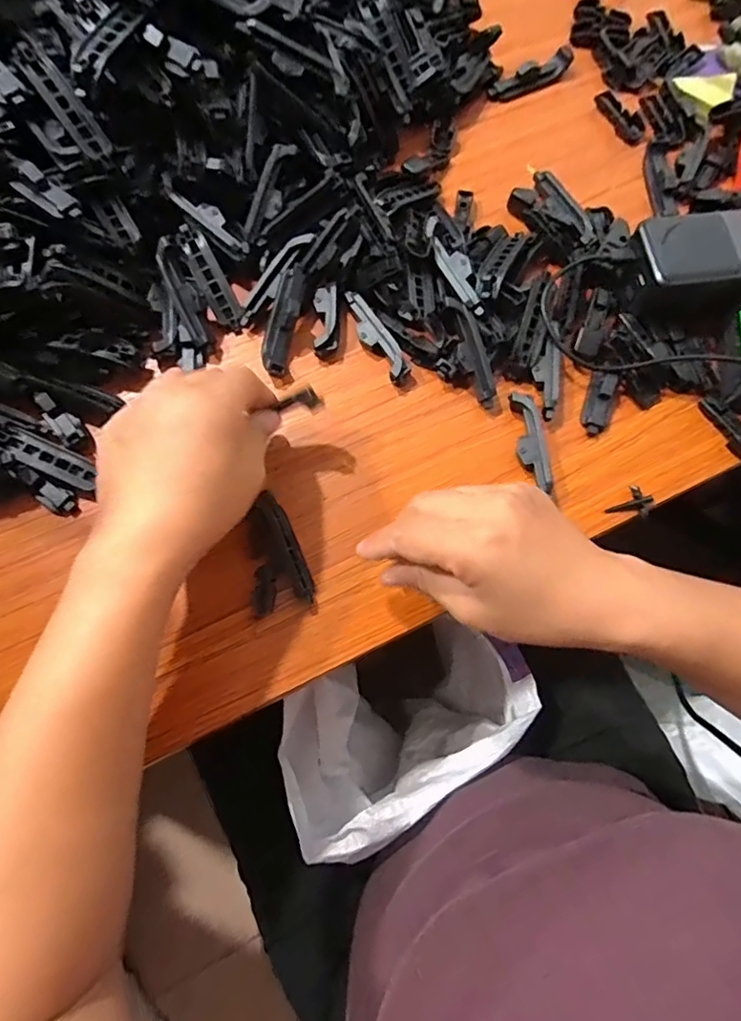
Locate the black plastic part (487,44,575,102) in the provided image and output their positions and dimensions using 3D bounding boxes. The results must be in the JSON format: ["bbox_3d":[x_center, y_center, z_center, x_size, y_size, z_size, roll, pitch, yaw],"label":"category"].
[{"bbox_3d":[0.133,-0.359,0.441,0.075,0.016,0.017,-27,74,-8],"label":"black plastic part"}]

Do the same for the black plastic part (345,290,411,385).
[{"bbox_3d":[0.002,-0.119,0.365,0.017,0.017,0.072,-33,75,-9],"label":"black plastic part"}]

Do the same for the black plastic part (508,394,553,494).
[{"bbox_3d":[0.102,-0.044,0.343,0.016,0.016,0.067,-3,72,-1],"label":"black plastic part"}]

